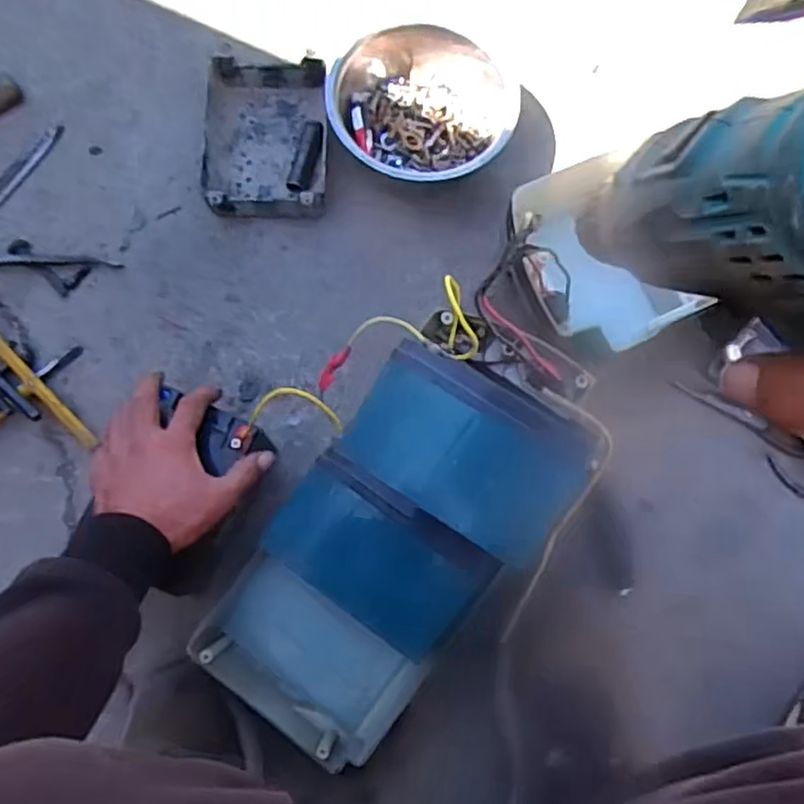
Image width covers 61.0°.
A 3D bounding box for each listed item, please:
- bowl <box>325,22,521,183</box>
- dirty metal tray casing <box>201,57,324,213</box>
[{"bbox_3d":[0.023,-0.293,0.696,0.173,0.079,0.186,0,79,0],"label":"bowl"},{"bbox_3d":[-0.140,-0.272,0.707,0.121,0.046,0.170,0,76,-2],"label":"dirty metal tray casing"}]

